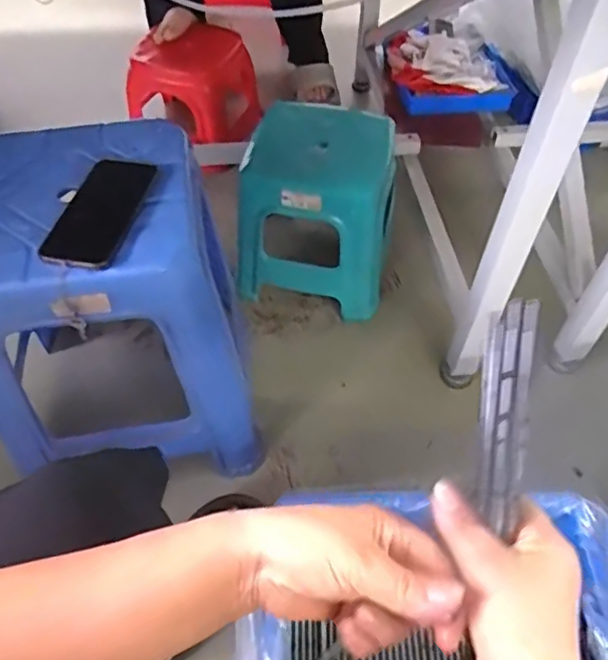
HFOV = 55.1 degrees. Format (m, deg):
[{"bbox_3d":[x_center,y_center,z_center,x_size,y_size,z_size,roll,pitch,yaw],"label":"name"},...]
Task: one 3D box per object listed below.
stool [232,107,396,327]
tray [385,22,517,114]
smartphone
[{"bbox_3d":[0.030,-0.214,1.037,0.248,0.261,0.232,12,53,7],"label":"stool"},{"bbox_3d":[0.311,-0.555,1.237,0.239,0.090,0.217,0,53,-1],"label":"tray"},{"bbox_3d":[-0.216,-0.131,0.631,0.071,0.013,0.160,10,53,6],"label":"smartphone"}]

